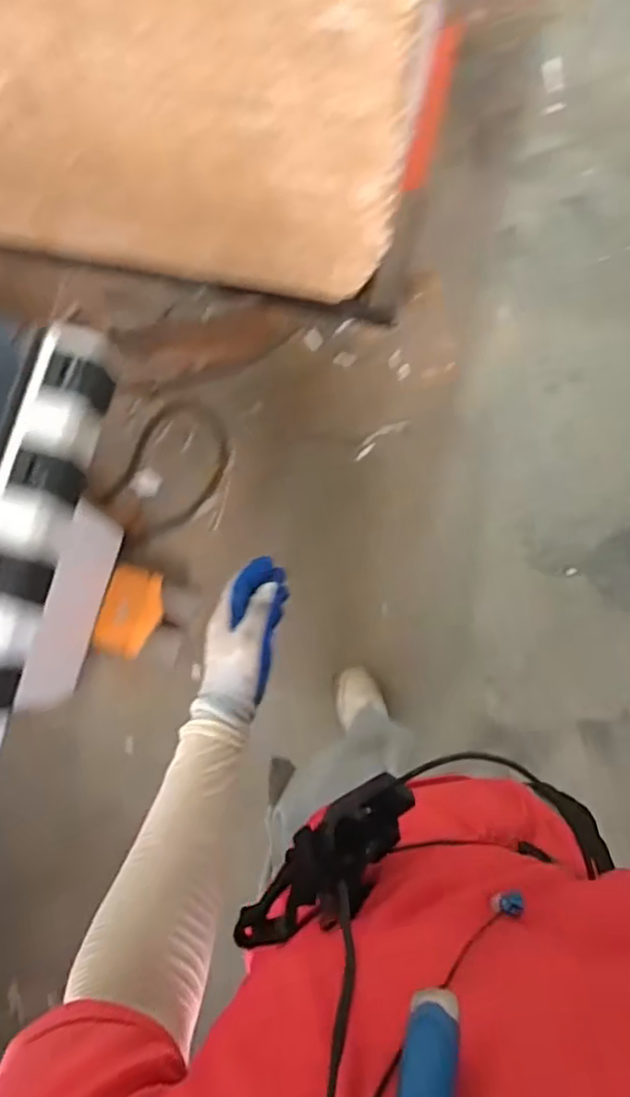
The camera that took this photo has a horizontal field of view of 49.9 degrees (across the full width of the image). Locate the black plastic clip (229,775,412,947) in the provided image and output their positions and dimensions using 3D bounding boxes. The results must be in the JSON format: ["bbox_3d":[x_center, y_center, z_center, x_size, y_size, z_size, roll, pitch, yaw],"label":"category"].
[{"bbox_3d":[0.004,0.221,0.469,0.156,0.077,0.051,-40,80,-8],"label":"black plastic clip"}]

